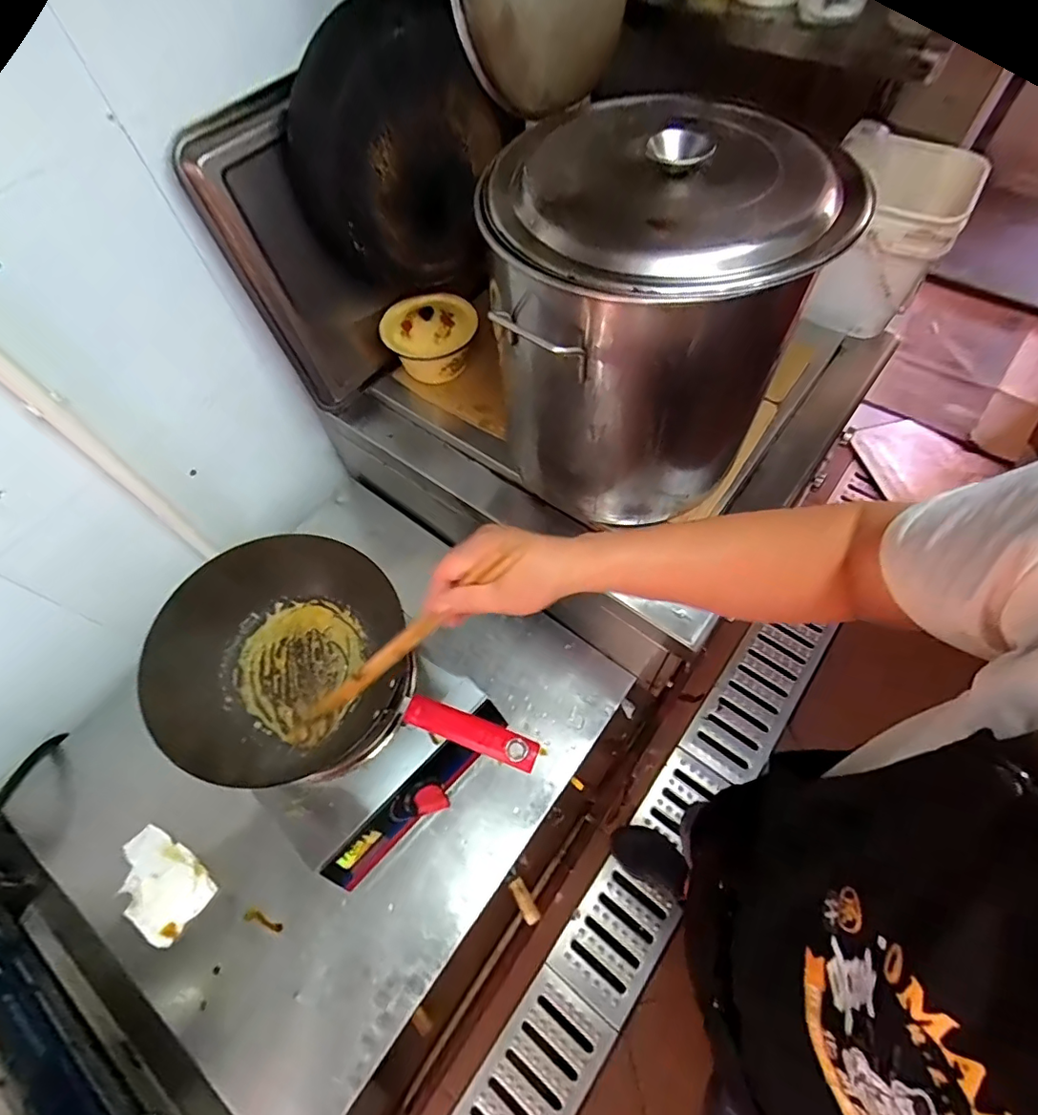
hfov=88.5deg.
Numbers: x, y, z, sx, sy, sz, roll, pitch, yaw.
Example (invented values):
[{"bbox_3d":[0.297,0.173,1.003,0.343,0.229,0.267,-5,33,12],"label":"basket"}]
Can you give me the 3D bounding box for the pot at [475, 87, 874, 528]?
[{"bbox_3d":[0.144,-0.270,0.640,0.344,0.370,0.320,-2,61,3],"label":"pot"}]

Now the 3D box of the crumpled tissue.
[{"bbox_3d":[-0.506,0.455,0.746,0.151,0.012,0.094,28,67,17],"label":"crumpled tissue"}]

